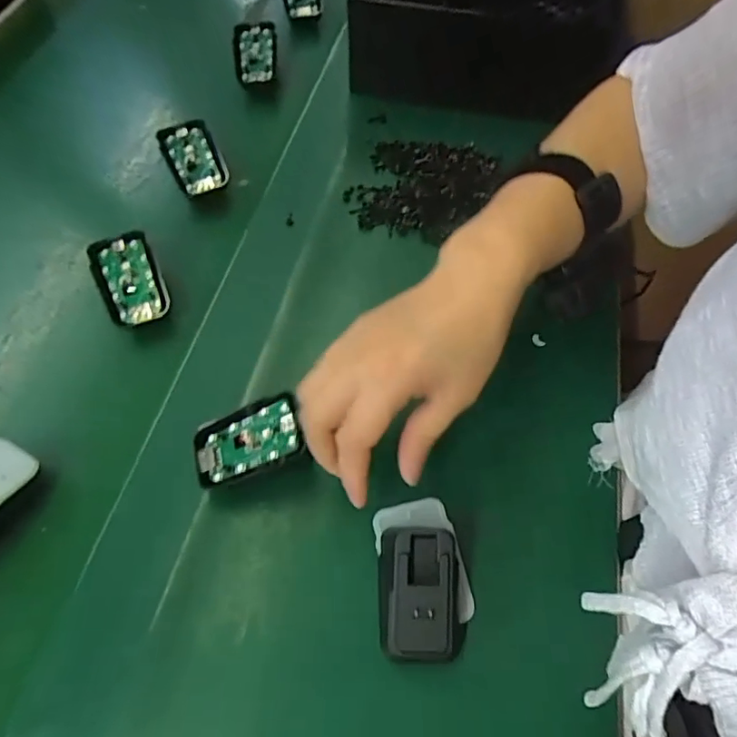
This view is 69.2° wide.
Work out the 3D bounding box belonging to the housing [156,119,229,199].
[{"bbox_3d":[-0.151,-0.181,0.459,0.044,0.011,0.073,-28,82,-8],"label":"housing"}]

